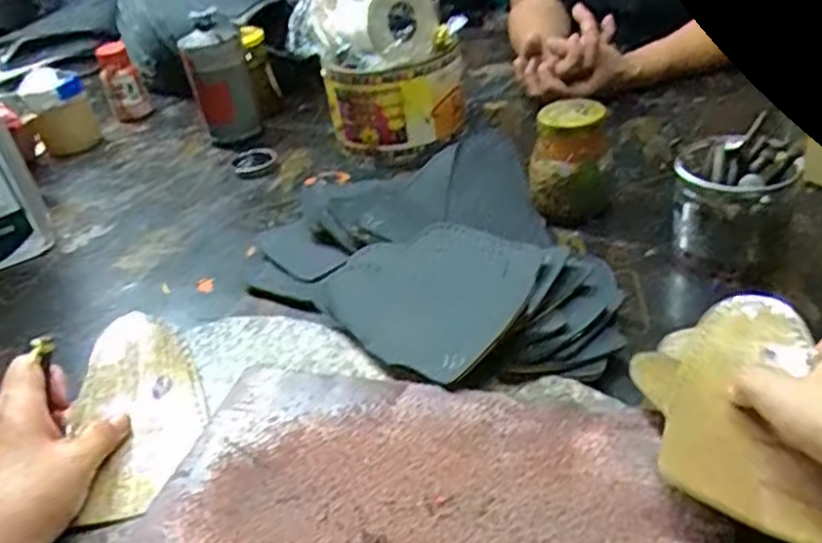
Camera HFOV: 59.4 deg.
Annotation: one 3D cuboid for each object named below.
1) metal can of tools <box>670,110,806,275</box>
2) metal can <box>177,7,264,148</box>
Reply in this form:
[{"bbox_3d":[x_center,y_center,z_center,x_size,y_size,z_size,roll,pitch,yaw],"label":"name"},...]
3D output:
[{"bbox_3d":[0.244,-0.054,0.547,0.077,0.089,0.085,10,38,23],"label":"metal can of tools"},{"bbox_3d":[-0.233,-0.236,0.878,0.073,0.146,0.086,-12,35,-8],"label":"metal can"}]

